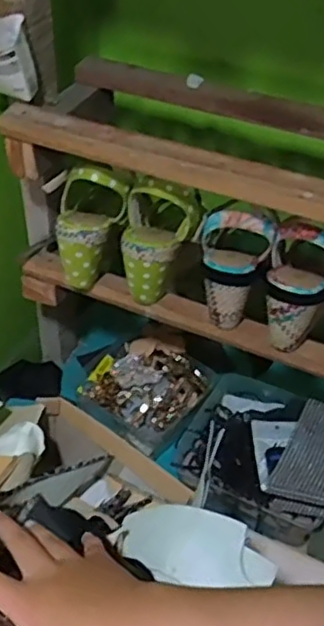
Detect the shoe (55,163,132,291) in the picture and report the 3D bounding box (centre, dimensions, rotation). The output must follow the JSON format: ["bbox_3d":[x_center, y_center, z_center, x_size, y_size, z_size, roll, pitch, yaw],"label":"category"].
[{"bbox_3d":[-0.090,-0.099,0.741,0.078,0.143,0.070,23,18,21],"label":"shoe"}]

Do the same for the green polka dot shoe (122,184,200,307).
[{"bbox_3d":[-0.003,-0.080,0.723,0.079,0.132,0.077,6,41,2],"label":"green polka dot shoe"}]

